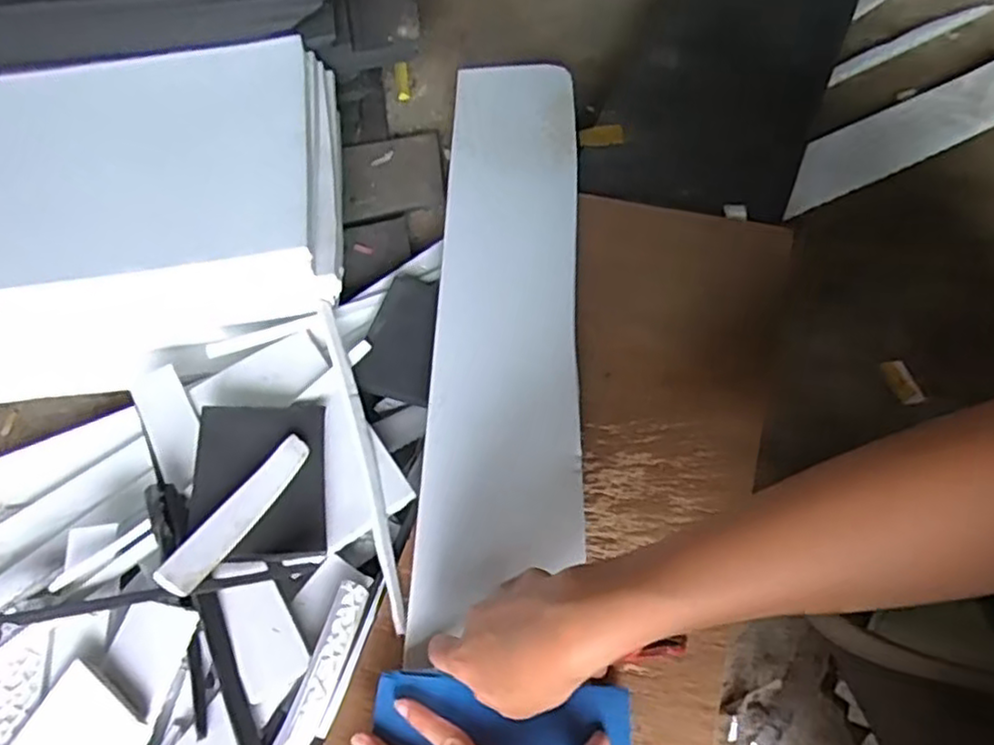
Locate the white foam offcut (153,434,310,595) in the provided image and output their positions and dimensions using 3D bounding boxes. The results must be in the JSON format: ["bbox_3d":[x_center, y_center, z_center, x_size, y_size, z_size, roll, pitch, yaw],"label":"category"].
[{"bbox_3d":[-0.177,0.095,0.482,0.025,0.006,0.131,38,53,-1],"label":"white foam offcut"}]

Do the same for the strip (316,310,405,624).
[{"bbox_3d":[-0.105,0.055,0.535,0.015,0.010,0.284,-16,57,-7],"label":"strip"}]

